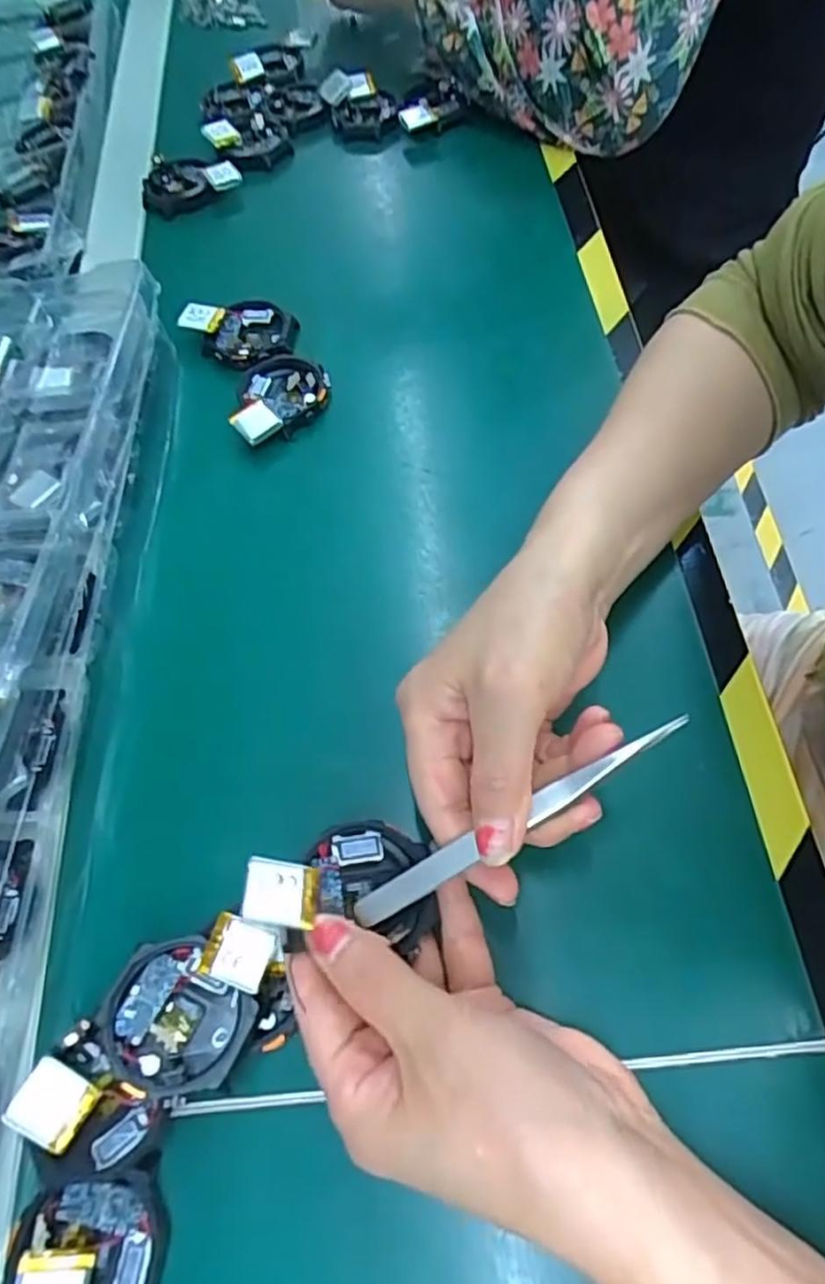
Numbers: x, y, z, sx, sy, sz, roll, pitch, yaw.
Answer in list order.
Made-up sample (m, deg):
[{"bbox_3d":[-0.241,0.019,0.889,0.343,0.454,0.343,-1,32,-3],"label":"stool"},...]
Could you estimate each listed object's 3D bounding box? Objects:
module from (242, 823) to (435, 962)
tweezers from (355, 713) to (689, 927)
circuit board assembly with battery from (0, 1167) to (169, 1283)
[{"bbox_3d":[-0.023,0.080,0.236,0.059,0.032,0.042,-1,62,-1],"label":"module"},{"bbox_3d":[0.037,0.060,0.237,0.127,0.004,0.009,-32,66,2],"label":"tweezers"},{"bbox_3d":[-0.104,0.196,0.219,0.048,0.014,0.047,-2,63,5],"label":"circuit board assembly with battery"}]

